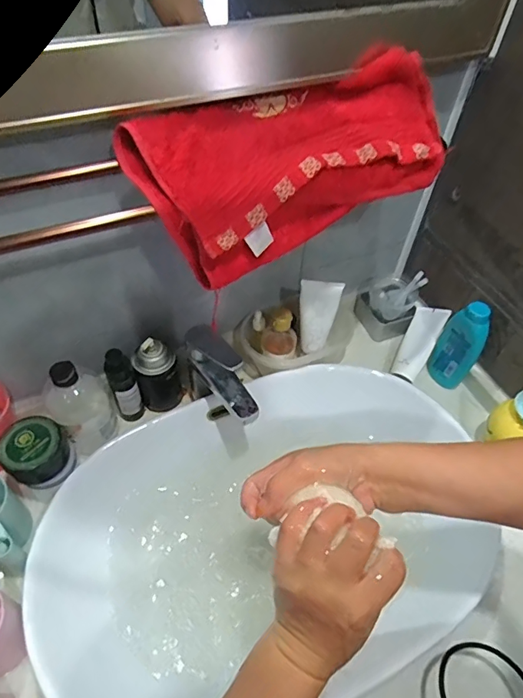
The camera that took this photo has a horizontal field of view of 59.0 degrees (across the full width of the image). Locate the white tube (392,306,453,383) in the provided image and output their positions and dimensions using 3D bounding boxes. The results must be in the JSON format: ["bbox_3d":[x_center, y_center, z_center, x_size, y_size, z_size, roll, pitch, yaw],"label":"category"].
[{"bbox_3d":[0.258,-0.010,0.763,0.052,0.030,0.152,27,67,18],"label":"white tube"}]

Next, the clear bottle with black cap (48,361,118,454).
[{"bbox_3d":[-0.248,0.076,0.635,0.076,0.161,0.084,-22,55,-20],"label":"clear bottle with black cap"}]

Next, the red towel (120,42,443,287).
[{"bbox_3d":[0.030,-0.192,0.489,0.331,0.142,0.125,-20,54,-19],"label":"red towel"}]

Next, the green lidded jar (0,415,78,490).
[{"bbox_3d":[-0.285,0.135,0.591,0.078,0.069,0.075,-35,61,-28],"label":"green lidded jar"}]

